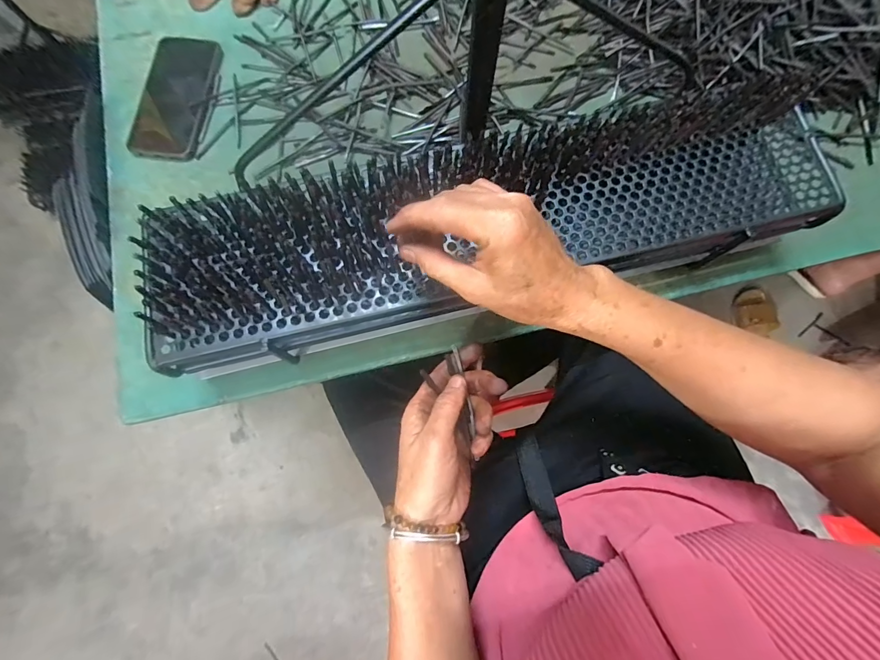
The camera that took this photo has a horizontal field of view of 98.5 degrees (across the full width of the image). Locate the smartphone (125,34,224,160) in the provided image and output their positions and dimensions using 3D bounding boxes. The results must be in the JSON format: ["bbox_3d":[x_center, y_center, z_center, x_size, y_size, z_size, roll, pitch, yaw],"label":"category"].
[{"bbox_3d":[-0.317,-0.284,0.459,0.085,0.006,0.173,4,77,1],"label":"smartphone"}]

